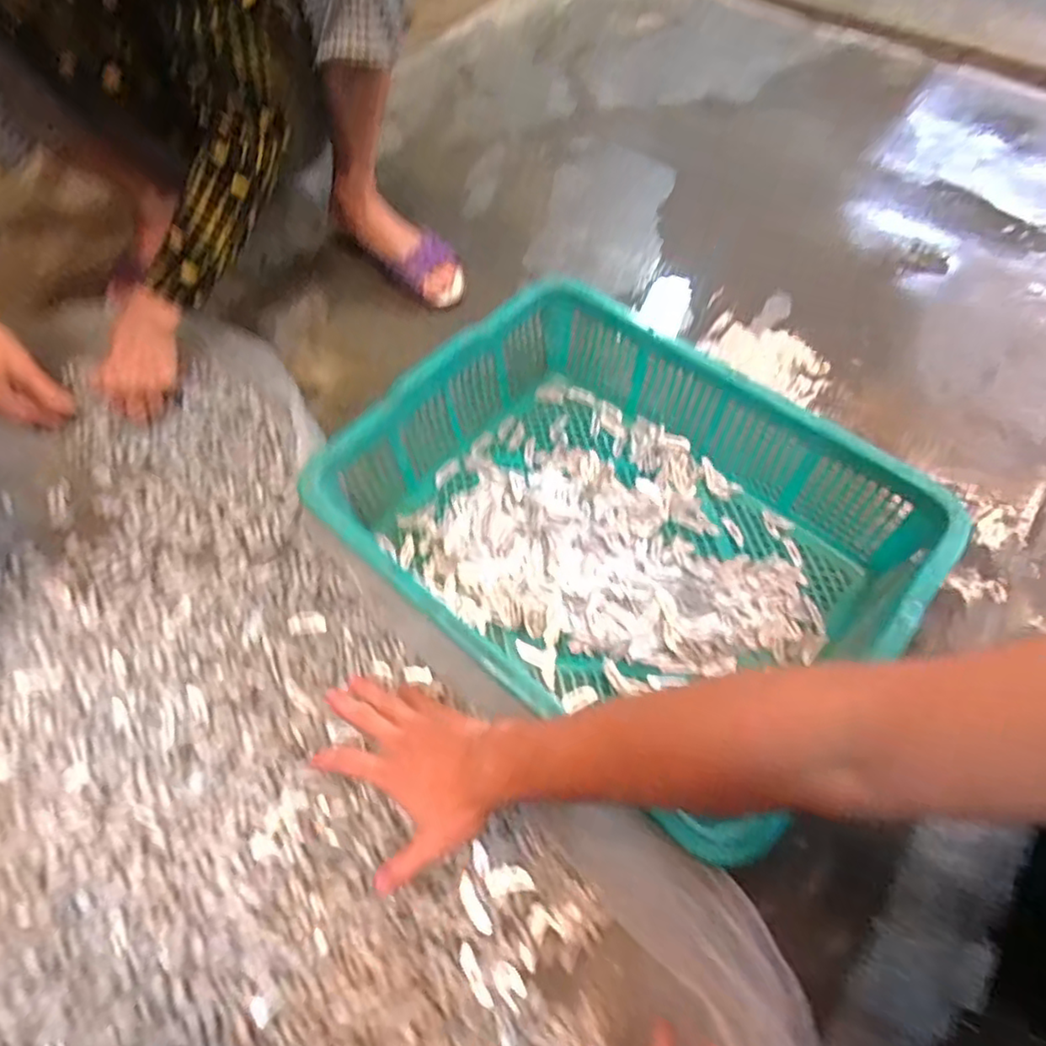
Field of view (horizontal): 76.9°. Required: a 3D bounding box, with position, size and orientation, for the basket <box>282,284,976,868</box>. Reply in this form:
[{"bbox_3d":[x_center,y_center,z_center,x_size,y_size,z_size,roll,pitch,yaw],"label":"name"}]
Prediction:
[{"bbox_3d":[0.085,-0.001,0.625,0.461,0.118,0.380,32,64,20],"label":"basket"}]

